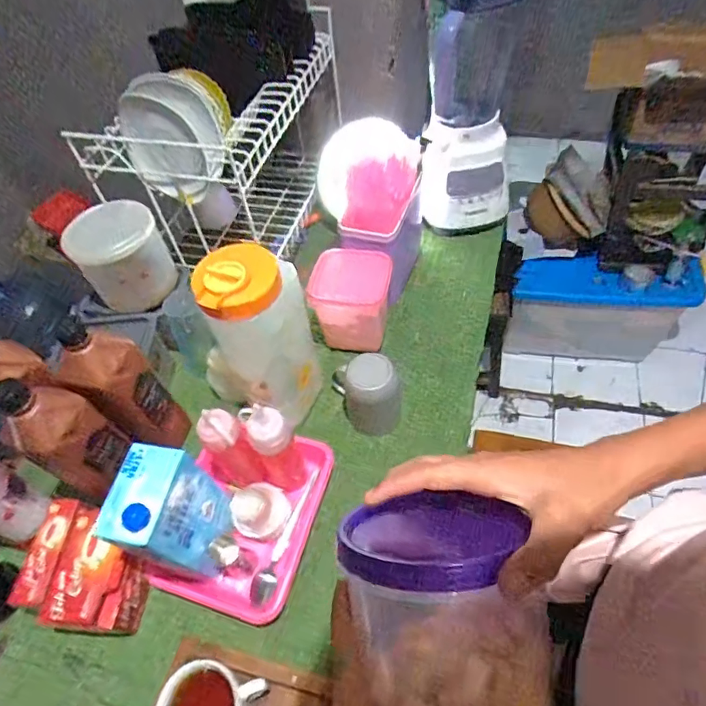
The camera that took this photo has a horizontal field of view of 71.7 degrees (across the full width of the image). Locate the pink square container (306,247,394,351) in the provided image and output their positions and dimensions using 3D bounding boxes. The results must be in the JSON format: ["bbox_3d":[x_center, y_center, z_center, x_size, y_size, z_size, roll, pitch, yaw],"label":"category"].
[{"bbox_3d":[-0.002,-0.078,0.760,0.104,0.124,0.108,1,53,7],"label":"pink square container"}]

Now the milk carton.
[{"bbox_3d":[-0.195,0.171,0.523,0.070,0.158,0.103,6,54,10],"label":"milk carton"}]

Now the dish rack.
[{"bbox_3d":[-0.196,-0.376,0.875,0.245,0.273,0.478,11,54,14],"label":"dish rack"}]

